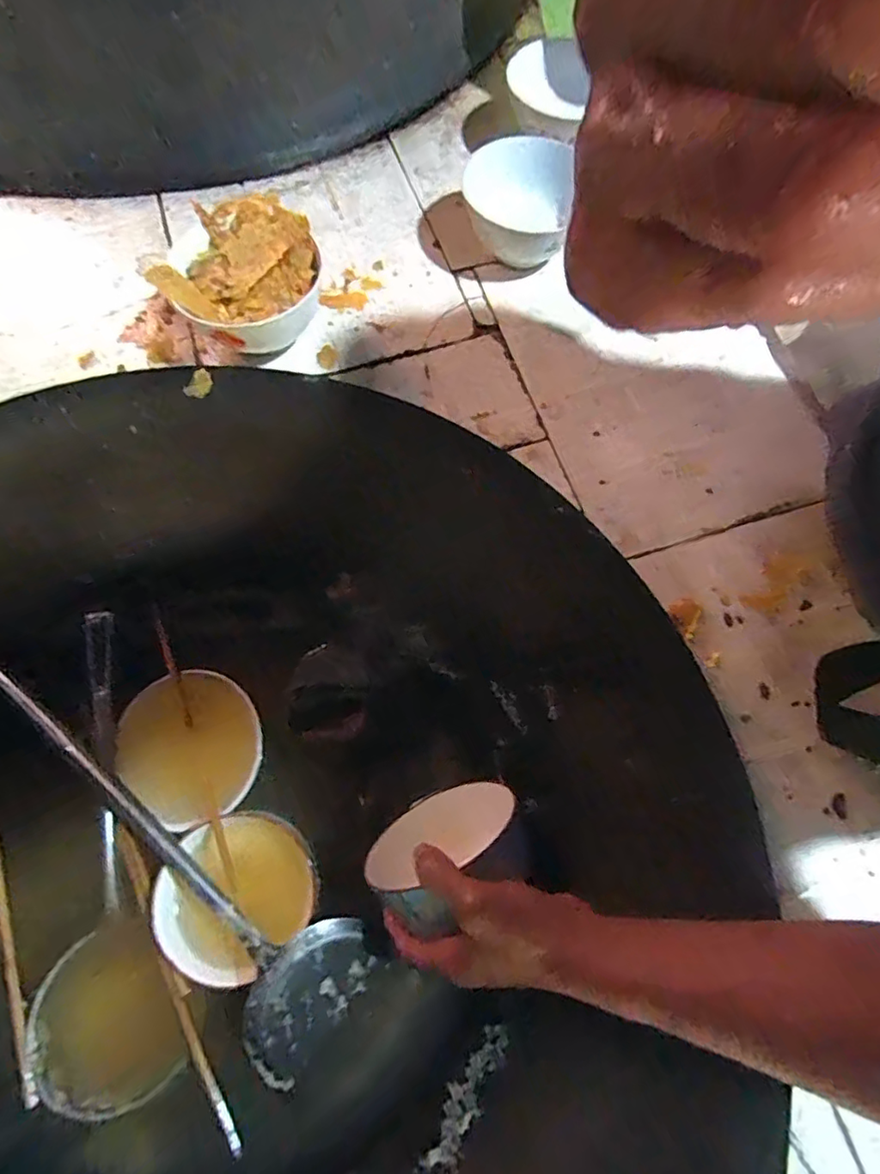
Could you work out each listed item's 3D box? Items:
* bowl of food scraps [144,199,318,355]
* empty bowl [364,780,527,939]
[{"bbox_3d":[-0.167,-0.258,0.478,0.126,0.071,0.122,0,70,0],"label":"bowl of food scraps"},{"bbox_3d":[0.004,0.212,0.429,0.136,0.113,0.060,-31,107,-49],"label":"empty bowl"}]

